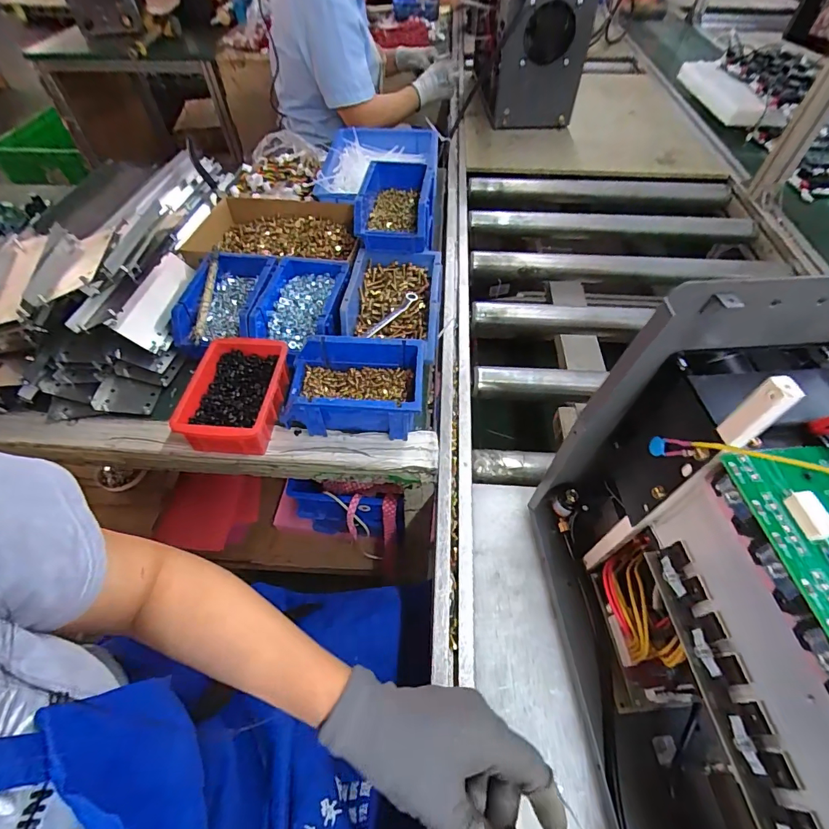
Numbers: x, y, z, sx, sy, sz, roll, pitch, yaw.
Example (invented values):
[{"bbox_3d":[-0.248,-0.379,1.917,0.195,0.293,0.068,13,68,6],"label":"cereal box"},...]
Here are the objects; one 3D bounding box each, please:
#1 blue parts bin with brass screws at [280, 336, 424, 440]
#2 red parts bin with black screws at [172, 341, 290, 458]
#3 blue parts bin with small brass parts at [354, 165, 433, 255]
[{"bbox_3d":[-0.070,-0.030,0.504,0.157,0.072,0.101,1,54,1],"label":"blue parts bin with brass screws"},{"bbox_3d":[-0.214,-0.025,0.509,0.112,0.051,0.148,-3,54,-2],"label":"red parts bin with black screws"},{"bbox_3d":[-0.028,-0.309,0.642,0.106,0.077,0.163,3,54,2],"label":"blue parts bin with small brass parts"}]

